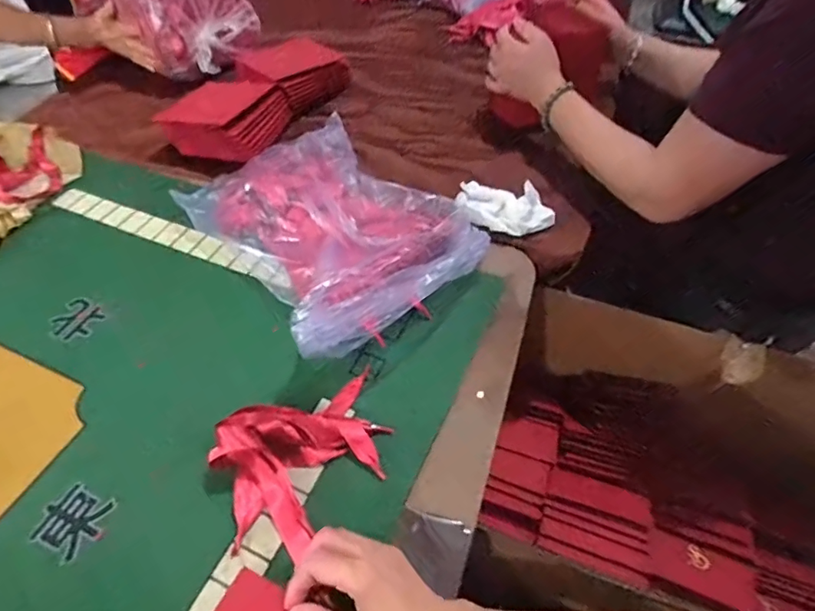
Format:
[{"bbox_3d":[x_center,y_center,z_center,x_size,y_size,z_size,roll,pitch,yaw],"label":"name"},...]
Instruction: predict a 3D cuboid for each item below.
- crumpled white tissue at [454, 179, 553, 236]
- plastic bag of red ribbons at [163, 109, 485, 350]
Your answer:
[{"bbox_3d":[0.133,-0.131,0.697,0.132,0.034,0.079,0,50,0],"label":"crumpled white tissue"},{"bbox_3d":[-0.095,-0.116,0.650,0.271,0.090,0.365,-30,56,-23],"label":"plastic bag of red ribbons"}]

